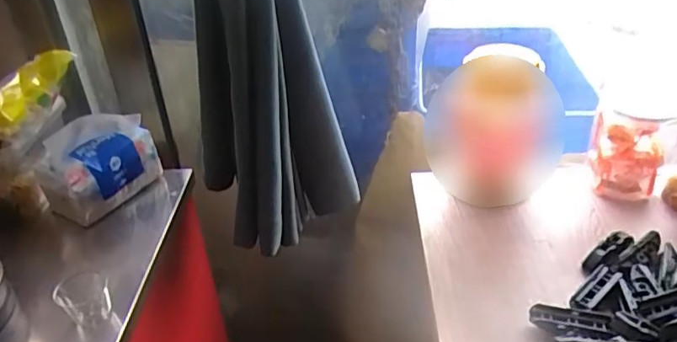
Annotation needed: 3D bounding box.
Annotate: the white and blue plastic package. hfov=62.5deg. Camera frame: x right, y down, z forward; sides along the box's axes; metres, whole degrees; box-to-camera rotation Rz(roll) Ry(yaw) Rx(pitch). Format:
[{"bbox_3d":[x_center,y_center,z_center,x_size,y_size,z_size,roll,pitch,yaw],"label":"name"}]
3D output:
[{"bbox_3d":[-0.350,-0.014,0.815,0.089,0.112,0.145,15,38,26],"label":"white and blue plastic package"}]

